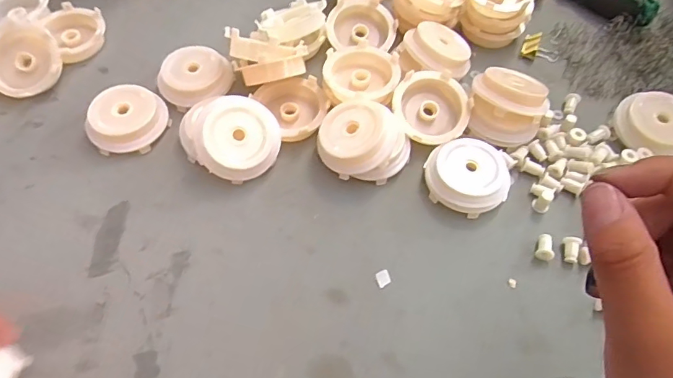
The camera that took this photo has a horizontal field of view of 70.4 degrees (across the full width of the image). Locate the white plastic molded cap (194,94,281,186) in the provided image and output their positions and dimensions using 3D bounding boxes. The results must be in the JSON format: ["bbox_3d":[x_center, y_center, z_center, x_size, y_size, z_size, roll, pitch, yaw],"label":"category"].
[{"bbox_3d":[-0.068,-0.035,0.334,0.056,0.013,0.056,2,84,-16],"label":"white plastic molded cap"}]

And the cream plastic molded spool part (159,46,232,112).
[{"bbox_3d":[-0.113,-0.088,0.381,0.055,0.030,0.043,-23,62,-15],"label":"cream plastic molded spool part"}]

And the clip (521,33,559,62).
[{"bbox_3d":[0.178,-0.123,0.414,0.031,0.011,0.022,19,60,10],"label":"clip"}]

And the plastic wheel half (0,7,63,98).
[{"bbox_3d":[-0.245,-0.100,0.372,0.056,0.016,0.057,37,87,-2],"label":"plastic wheel half"}]

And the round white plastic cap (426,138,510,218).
[{"bbox_3d":[0.093,-0.010,0.339,0.055,0.022,0.056,1,58,-1],"label":"round white plastic cap"}]

